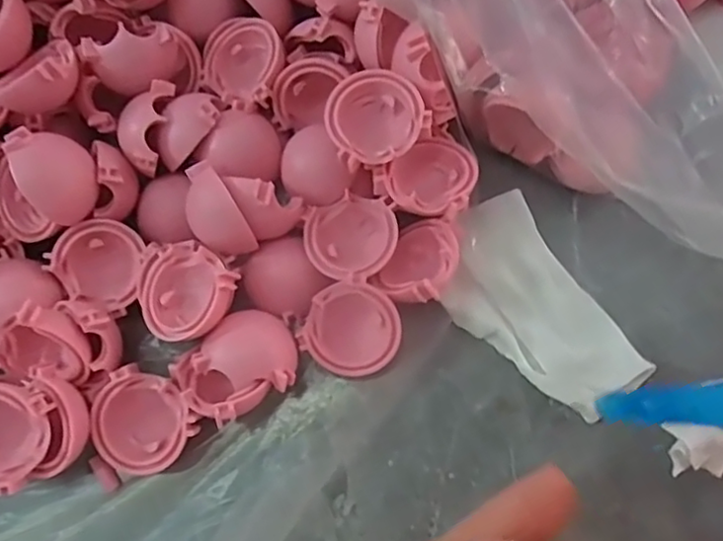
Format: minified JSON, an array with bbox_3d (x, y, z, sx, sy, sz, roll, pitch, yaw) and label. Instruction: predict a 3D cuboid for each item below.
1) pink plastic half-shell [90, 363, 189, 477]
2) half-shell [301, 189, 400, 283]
[{"bbox_3d":[-0.067,0.046,0.188,0.030,0.014,0.028,0,73,2],"label":"pink plastic half-shell"},{"bbox_3d":[-0.003,-0.011,0.197,0.029,0.010,0.030,0,73,2],"label":"half-shell"}]

